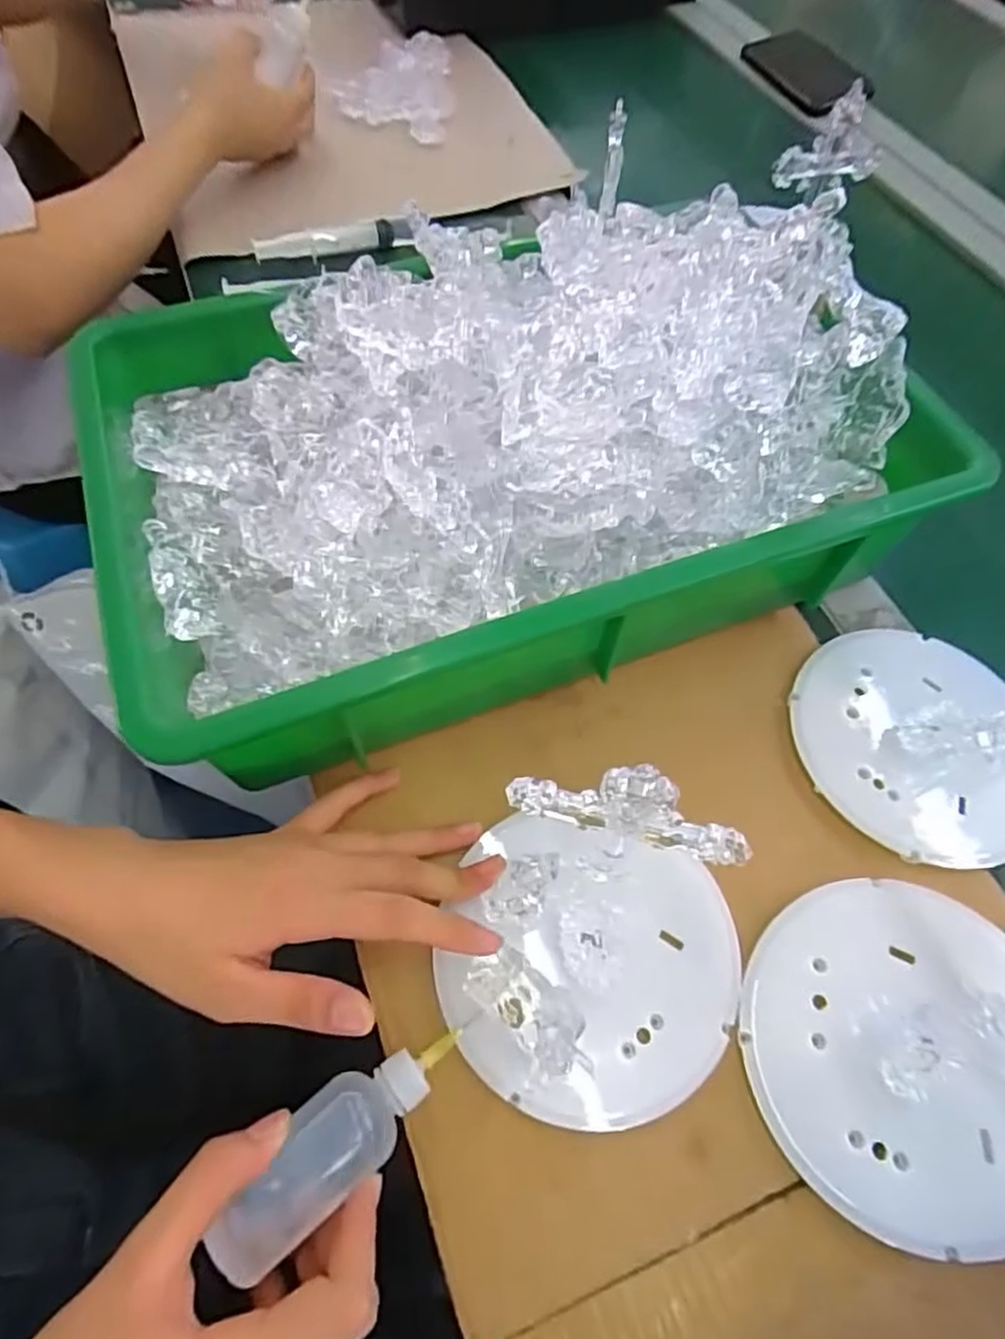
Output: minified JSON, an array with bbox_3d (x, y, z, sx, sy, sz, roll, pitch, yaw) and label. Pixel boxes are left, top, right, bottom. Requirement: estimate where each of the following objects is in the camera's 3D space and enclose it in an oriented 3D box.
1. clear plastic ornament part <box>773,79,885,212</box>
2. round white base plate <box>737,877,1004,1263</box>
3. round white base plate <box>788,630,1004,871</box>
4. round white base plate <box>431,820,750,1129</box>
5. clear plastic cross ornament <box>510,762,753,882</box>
[{"bbox_3d":[0.238,-0.376,0.486,0.078,0.066,0.015,-12,61,-8],"label":"clear plastic ornament part"},{"bbox_3d":[0.163,0.155,0.275,0.120,0.017,0.126,1,60,-1],"label":"round white base plate"},{"bbox_3d":[0.213,0.035,0.345,0.115,0.014,0.126,1,60,-1],"label":"round white base plate"},{"bbox_3d":[0.038,0.127,0.288,0.120,0.015,0.112,2,65,-5],"label":"round white base plate"},{"bbox_3d":[0.044,0.061,0.261,0.084,0.114,0.021,8,60,3],"label":"clear plastic cross ornament"}]

